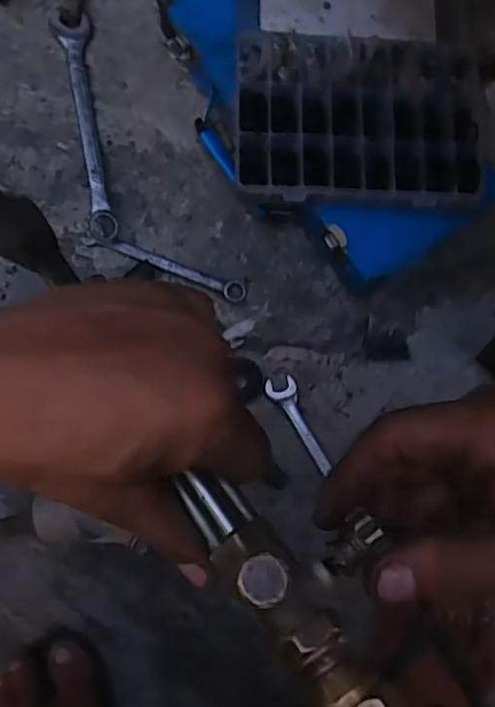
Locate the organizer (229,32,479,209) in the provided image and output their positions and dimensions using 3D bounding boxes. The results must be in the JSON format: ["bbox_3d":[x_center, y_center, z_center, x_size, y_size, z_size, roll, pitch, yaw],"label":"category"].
[{"bbox_3d":[0.091,-0.190,0.513,0.196,0.021,0.139,1,84,-4],"label":"organizer"}]

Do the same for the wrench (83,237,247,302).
[{"bbox_3d":[-0.077,-0.082,0.589,0.158,0.012,0.017,21,81,1],"label":"wrench"}]

